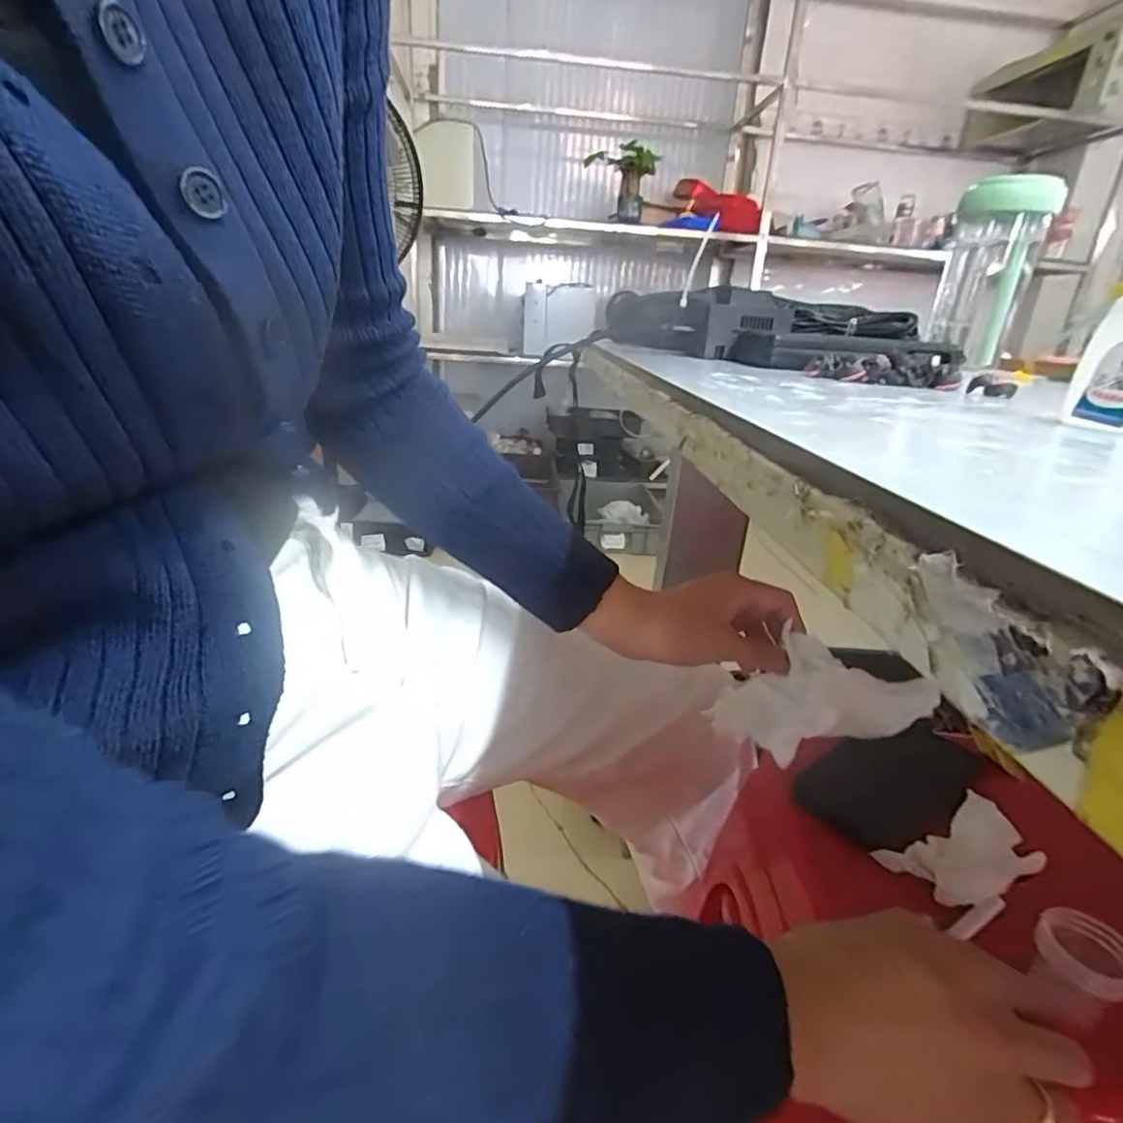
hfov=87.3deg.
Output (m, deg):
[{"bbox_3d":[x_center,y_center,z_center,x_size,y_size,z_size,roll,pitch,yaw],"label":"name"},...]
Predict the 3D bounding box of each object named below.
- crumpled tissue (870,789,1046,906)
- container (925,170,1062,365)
[{"bbox_3d":[0.240,0.173,0.349,0.070,0.050,0.043,0,22,-11],"label":"crumpled tissue"},{"bbox_3d":[0.414,-0.279,0.572,0.079,0.157,0.096,16,25,27],"label":"container"}]

